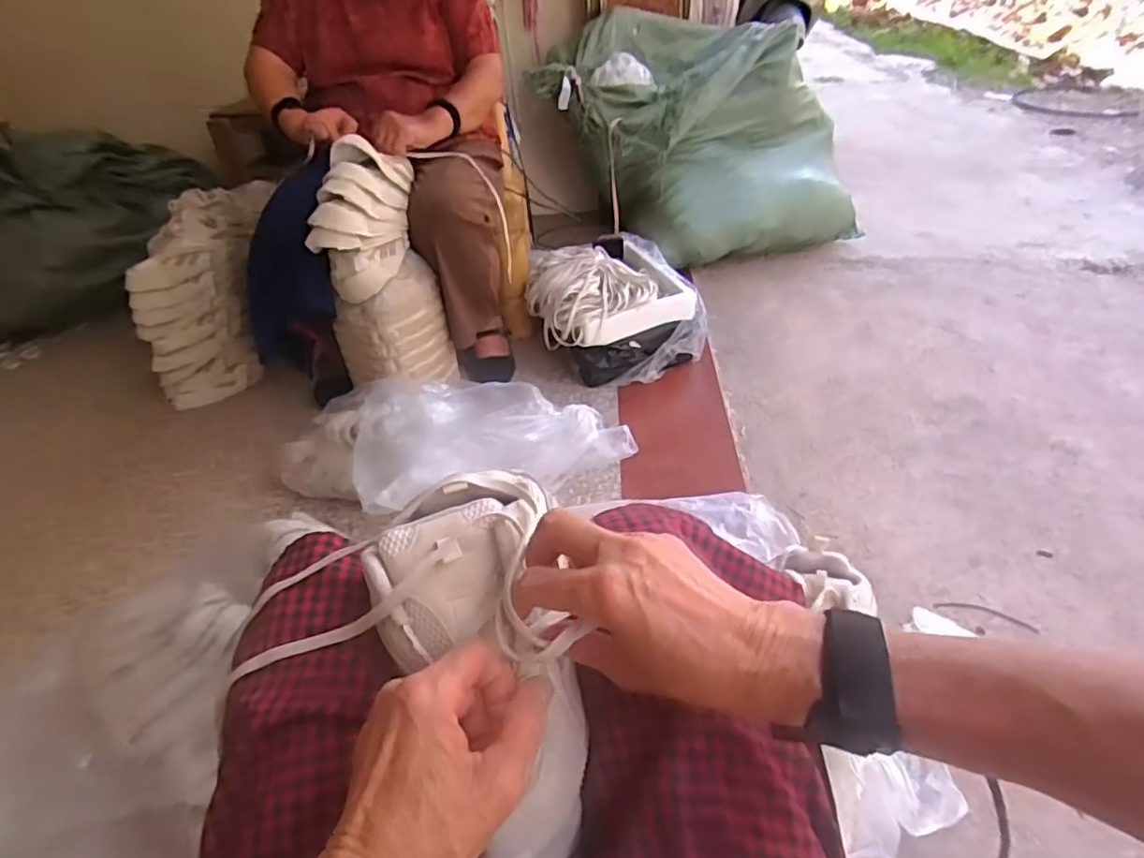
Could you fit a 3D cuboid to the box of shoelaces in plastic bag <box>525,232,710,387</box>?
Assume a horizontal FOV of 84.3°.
[{"bbox_3d":[0.077,-0.281,1.427,0.337,0.222,0.368,-14,40,-11],"label":"box of shoelaces in plastic bag"}]

